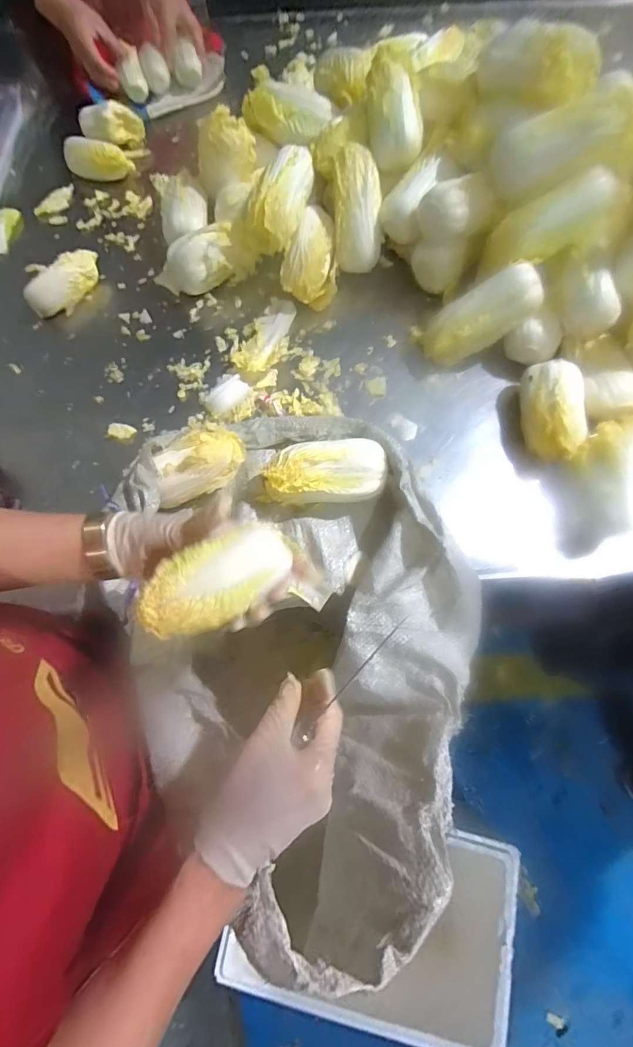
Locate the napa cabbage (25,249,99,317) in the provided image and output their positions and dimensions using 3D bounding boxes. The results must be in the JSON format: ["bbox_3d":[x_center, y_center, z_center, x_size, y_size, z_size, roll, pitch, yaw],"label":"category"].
[{"bbox_3d":[-0.392,-0.373,0.674,0.049,0.049,0.124,31,75,10],"label":"napa cabbage"}]

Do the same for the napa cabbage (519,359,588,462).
[{"bbox_3d":[0.303,-0.145,0.567,0.066,0.066,0.139,7,72,2],"label":"napa cabbage"}]

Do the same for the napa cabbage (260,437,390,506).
[{"bbox_3d":[0.009,-0.060,0.540,0.150,0.066,0.074,-5,72,-2],"label":"napa cabbage"}]

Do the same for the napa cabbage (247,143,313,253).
[{"bbox_3d":[-0.053,-0.472,0.626,0.077,0.070,0.132,12,72,4],"label":"napa cabbage"}]

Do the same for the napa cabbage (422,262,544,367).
[{"bbox_3d":[0.220,-0.281,0.588,0.160,0.059,0.064,-27,70,29],"label":"napa cabbage"}]

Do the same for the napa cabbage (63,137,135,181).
[{"bbox_3d":[-0.381,-0.640,0.758,0.108,0.048,0.060,7,72,2],"label":"napa cabbage"}]

